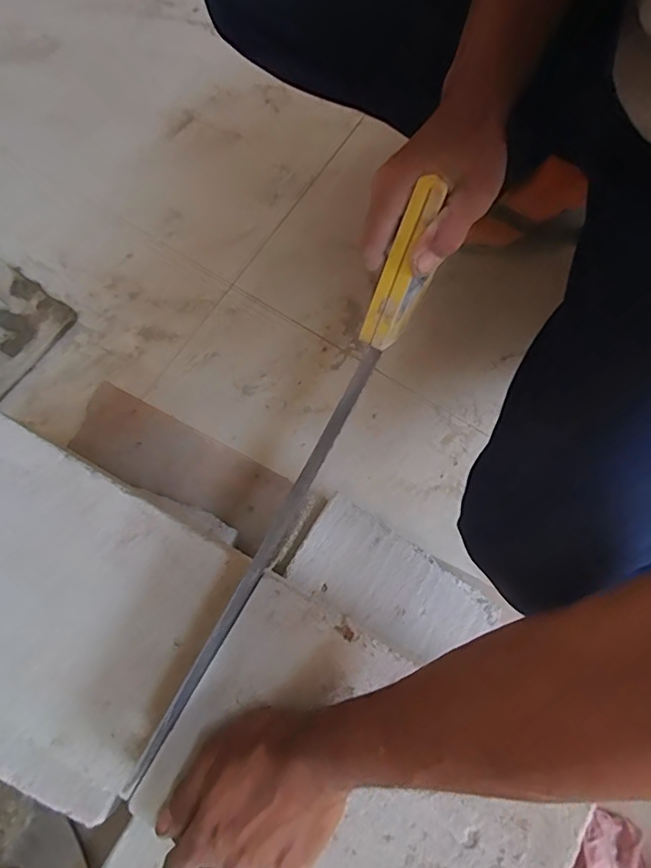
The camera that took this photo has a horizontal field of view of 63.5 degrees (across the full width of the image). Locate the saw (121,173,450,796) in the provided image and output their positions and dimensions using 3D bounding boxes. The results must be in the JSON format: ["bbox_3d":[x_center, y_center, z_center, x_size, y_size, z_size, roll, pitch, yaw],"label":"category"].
[{"bbox_3d":[-0.027,0.046,0.398,0.027,0.067,0.473,28,97,9],"label":"saw"}]

